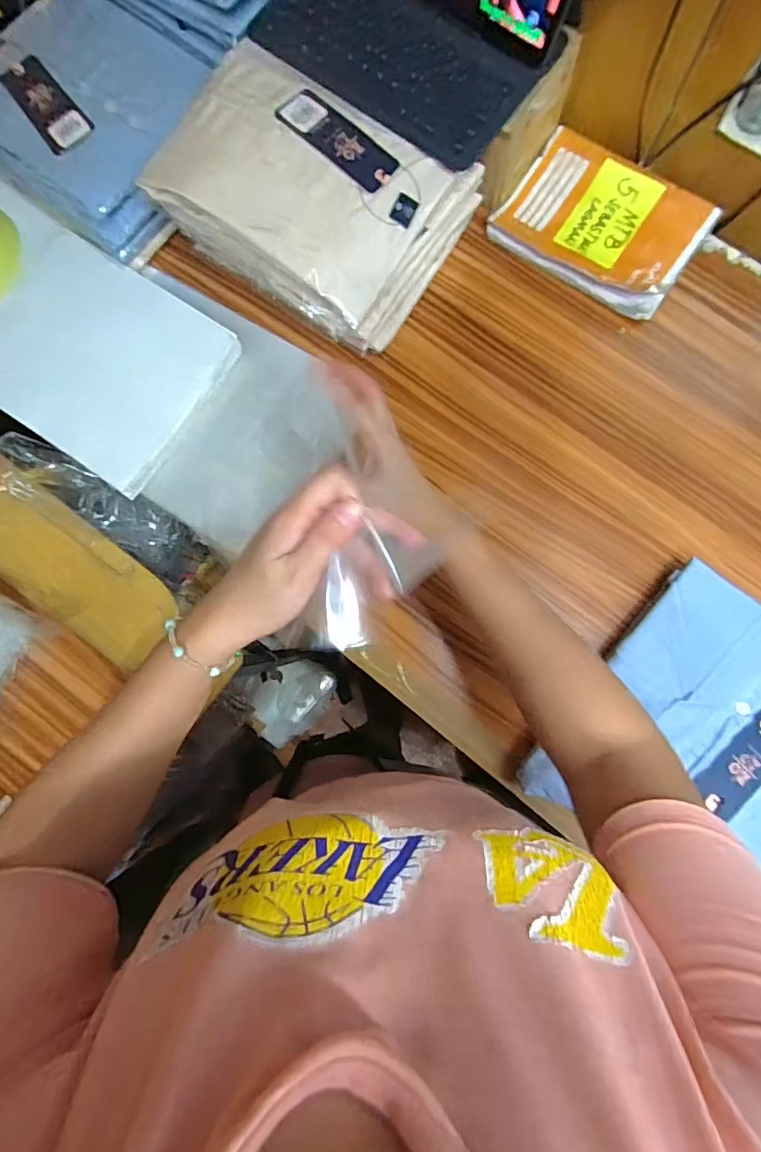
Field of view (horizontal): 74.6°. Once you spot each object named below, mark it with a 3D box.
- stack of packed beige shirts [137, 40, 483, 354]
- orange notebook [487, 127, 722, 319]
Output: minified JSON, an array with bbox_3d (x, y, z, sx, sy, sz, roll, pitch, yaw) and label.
[{"bbox_3d":[-0.062,-0.388,0.508,0.249,0.105,0.227,33,86,7],"label":"stack of packed beige shirts"},{"bbox_3d":[0.242,-0.386,0.545,0.201,0.023,0.142,33,86,7],"label":"orange notebook"}]

